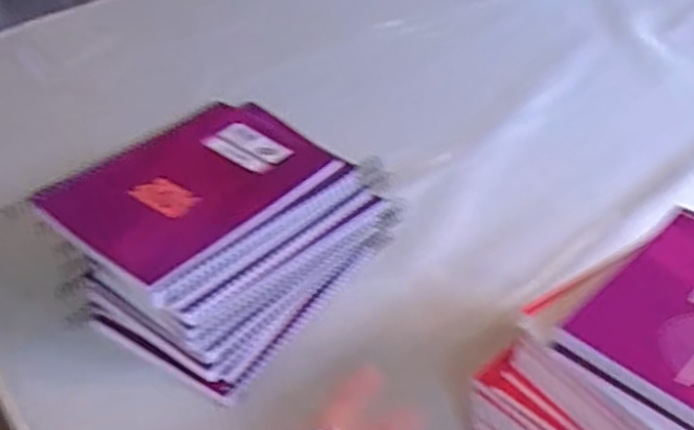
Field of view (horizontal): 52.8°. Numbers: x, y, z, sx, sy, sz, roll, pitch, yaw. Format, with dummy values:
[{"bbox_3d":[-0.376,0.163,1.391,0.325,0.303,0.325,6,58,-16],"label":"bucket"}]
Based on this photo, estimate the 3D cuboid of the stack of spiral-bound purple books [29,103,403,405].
[{"bbox_3d":[-0.101,0.017,0.602,0.190,0.122,0.220,25,47,31],"label":"stack of spiral-bound purple books"}]

